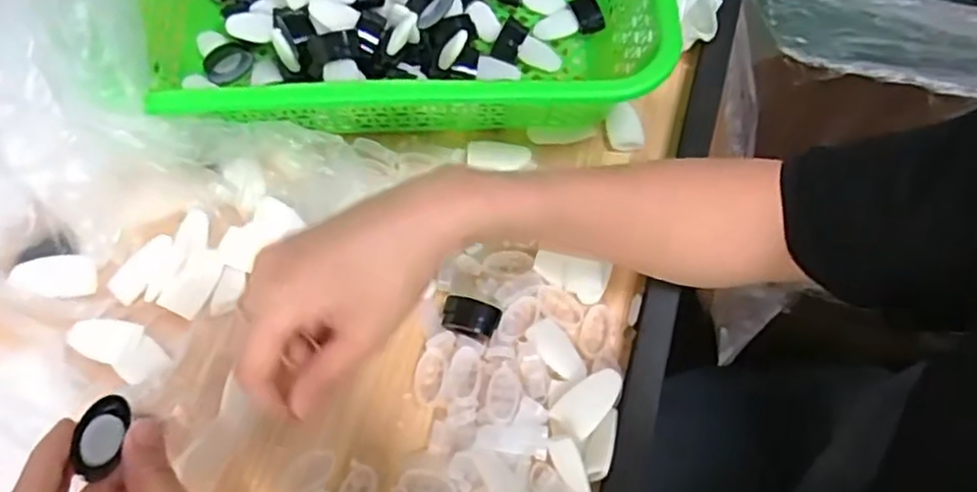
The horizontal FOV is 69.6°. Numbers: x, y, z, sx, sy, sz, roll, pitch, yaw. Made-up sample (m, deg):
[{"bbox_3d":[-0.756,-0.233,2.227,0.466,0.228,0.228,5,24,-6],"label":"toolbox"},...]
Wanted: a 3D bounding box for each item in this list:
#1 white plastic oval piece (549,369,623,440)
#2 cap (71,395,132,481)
[{"bbox_3d":[0.057,0.086,0.394,0.023,0.011,0.042,41,70,17],"label":"white plastic oval piece"},{"bbox_3d":[-0.167,0.083,0.305,0.017,0.013,0.034,14,55,-21],"label":"cap"}]

